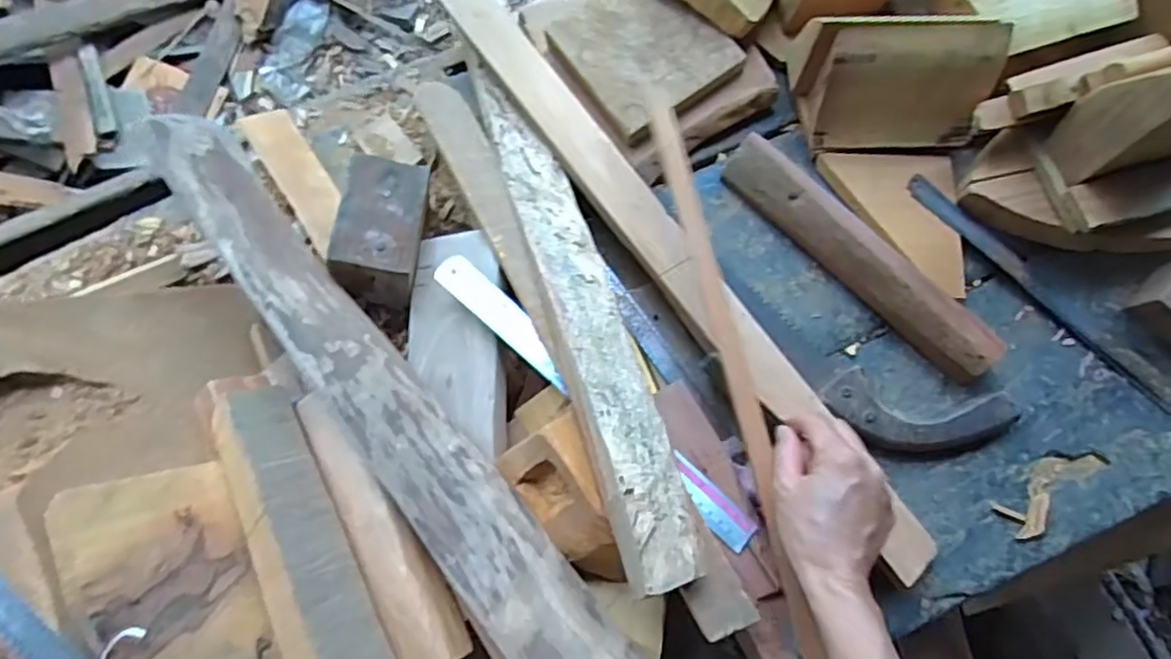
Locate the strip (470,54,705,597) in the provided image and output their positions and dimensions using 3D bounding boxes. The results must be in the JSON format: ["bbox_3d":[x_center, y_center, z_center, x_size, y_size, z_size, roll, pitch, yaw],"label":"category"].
[{"bbox_3d":[-0.012,-0.036,0.550,0.055,0.025,0.473,-17,63,-5],"label":"strip"}]

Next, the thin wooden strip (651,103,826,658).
[{"bbox_3d":[0.119,0.046,0.522,0.021,0.020,0.495,-12,77,-4],"label":"thin wooden strip"}]

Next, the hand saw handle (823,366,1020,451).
[{"bbox_3d":[0.288,0.076,0.591,0.161,0.022,0.060,10,78,1],"label":"hand saw handle"}]

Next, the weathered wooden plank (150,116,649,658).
[{"bbox_3d":[-0.141,0.060,0.496,0.555,0.021,0.081,49,44,9],"label":"weathered wooden plank"}]

